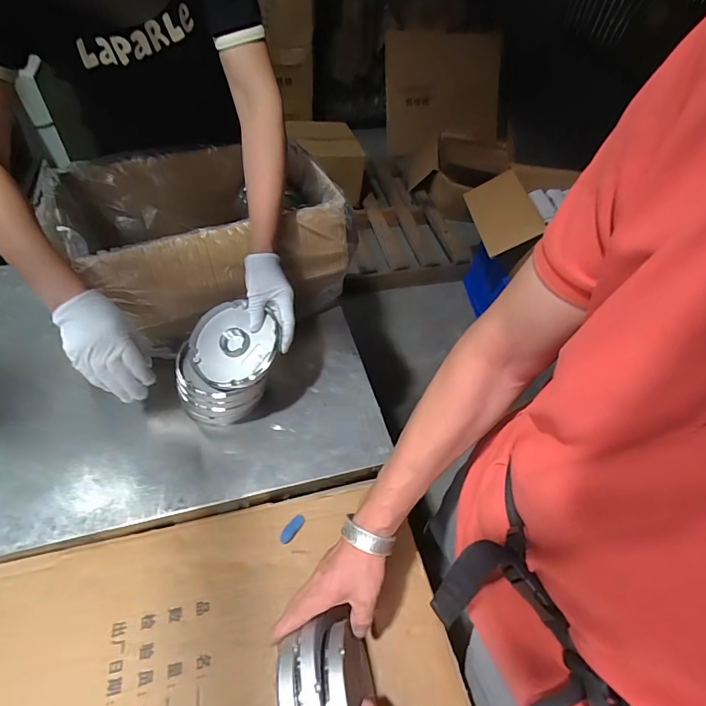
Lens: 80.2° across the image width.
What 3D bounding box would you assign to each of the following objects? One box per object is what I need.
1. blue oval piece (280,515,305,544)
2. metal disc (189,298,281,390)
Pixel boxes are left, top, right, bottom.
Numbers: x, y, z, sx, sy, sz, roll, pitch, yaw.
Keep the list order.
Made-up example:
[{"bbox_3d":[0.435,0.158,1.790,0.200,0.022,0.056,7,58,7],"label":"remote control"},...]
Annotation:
[{"bbox_3d":[-0.089,0.257,0.614,0.019,0.009,0.047,31,54,19],"label":"blue oval piece"},{"bbox_3d":[-0.186,-0.015,0.642,0.135,0.018,0.128,-2,68,4],"label":"metal disc"}]

